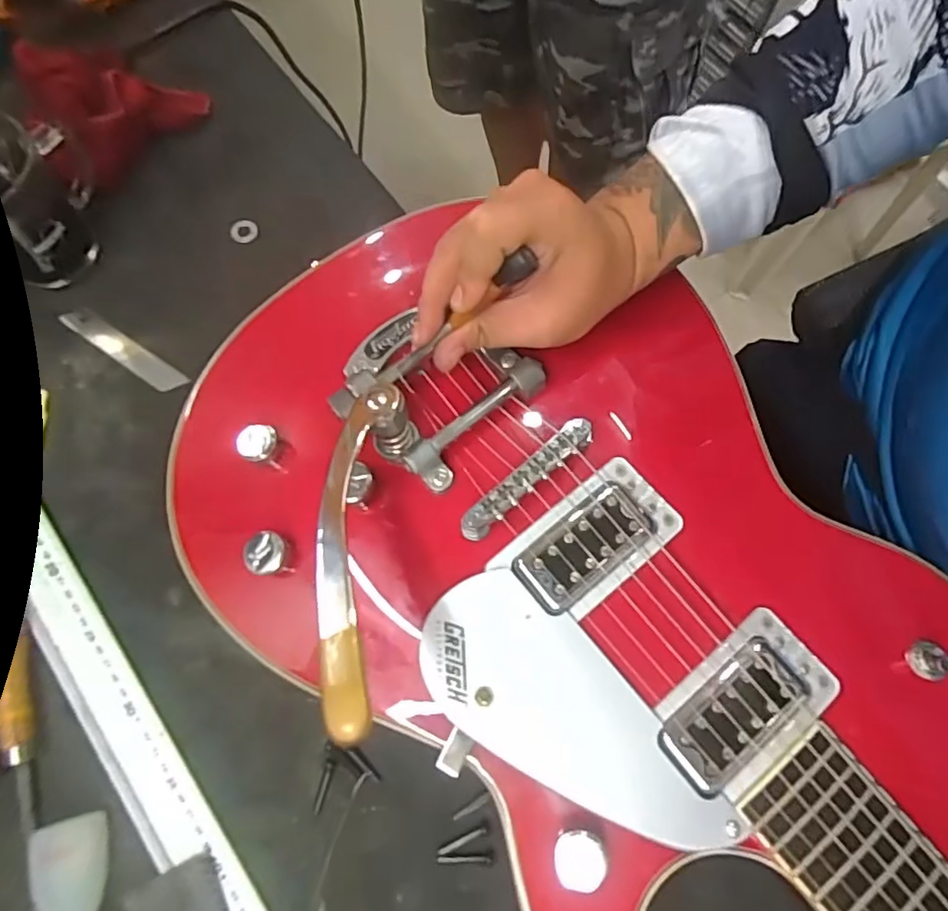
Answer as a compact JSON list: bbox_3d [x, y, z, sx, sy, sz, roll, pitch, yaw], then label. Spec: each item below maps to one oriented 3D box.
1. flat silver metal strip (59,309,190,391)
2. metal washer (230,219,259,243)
[{"bbox_3d":[-0.246,-0.074,0.404,0.103,0.004,0.017,33,75,7],"label":"flat silver metal strip"},{"bbox_3d":[-0.172,-0.168,0.431,0.020,0.004,0.019,0,74,-2],"label":"metal washer"}]

